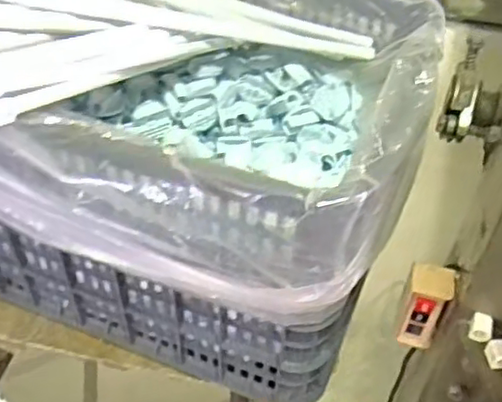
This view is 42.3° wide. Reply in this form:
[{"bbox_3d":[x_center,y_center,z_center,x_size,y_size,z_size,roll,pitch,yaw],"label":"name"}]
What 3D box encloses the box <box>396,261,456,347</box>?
[{"bbox_3d":[0.208,0.127,0.783,0.052,0.120,0.042,19,46,15],"label":"box"}]

